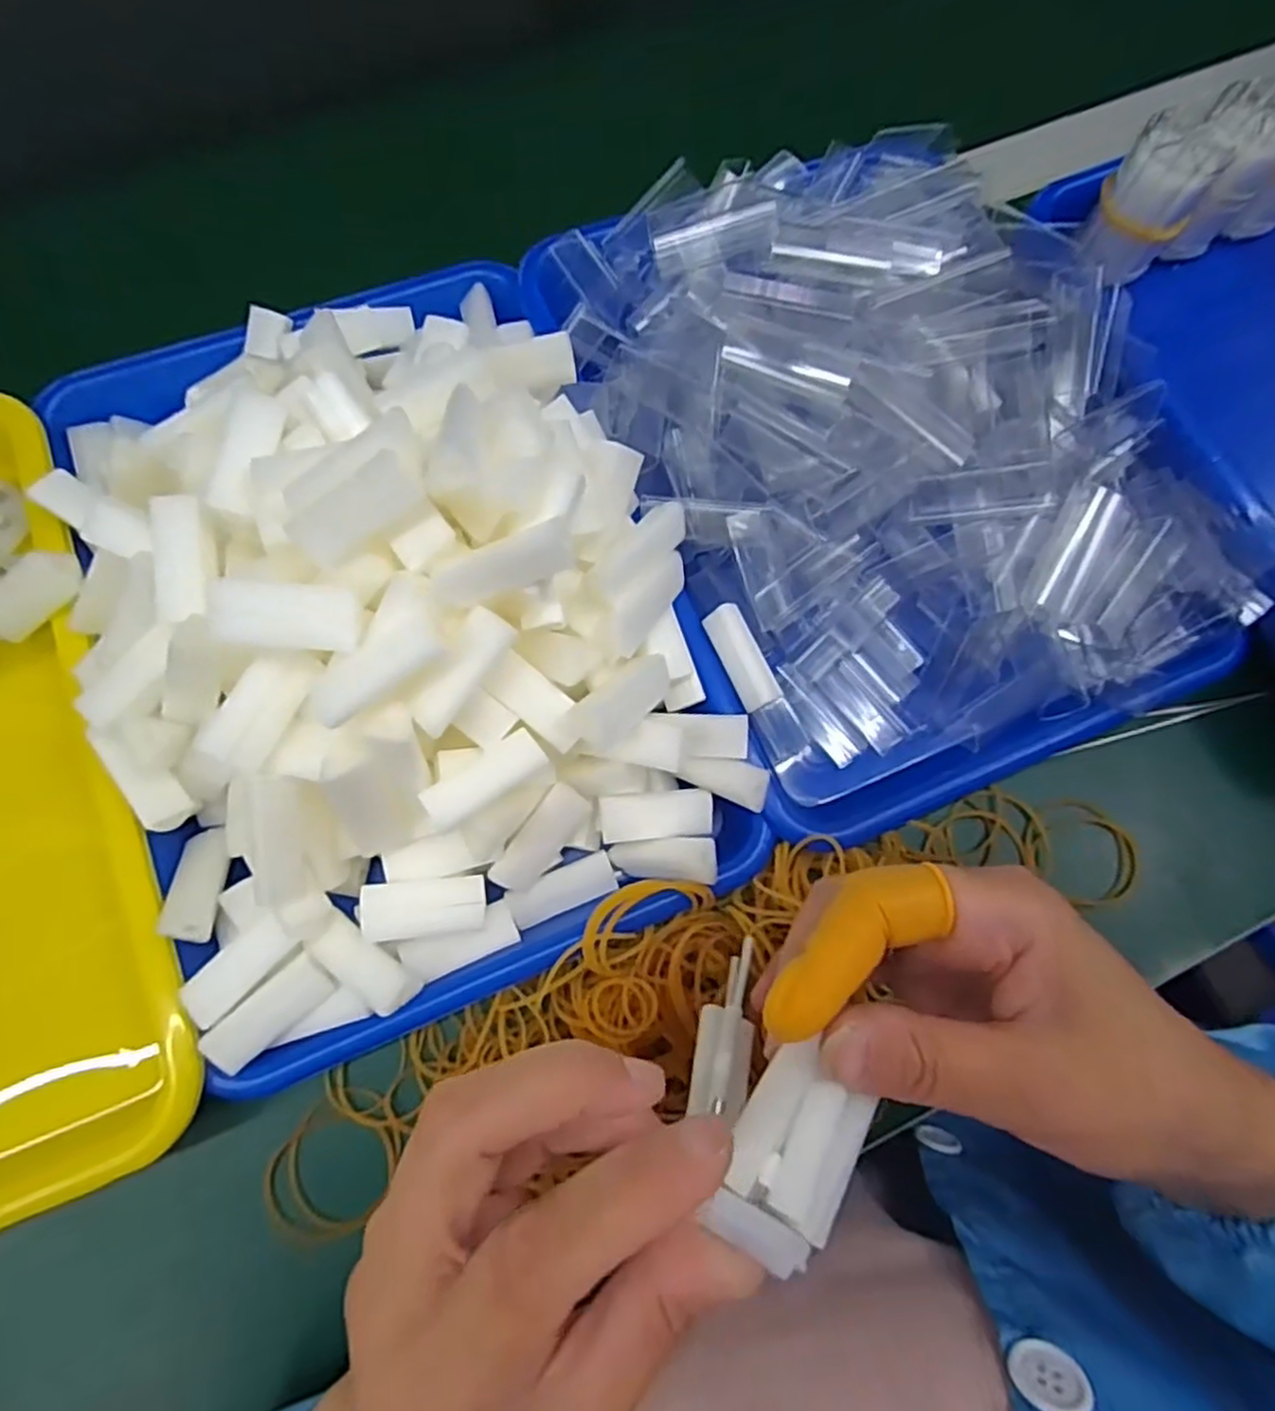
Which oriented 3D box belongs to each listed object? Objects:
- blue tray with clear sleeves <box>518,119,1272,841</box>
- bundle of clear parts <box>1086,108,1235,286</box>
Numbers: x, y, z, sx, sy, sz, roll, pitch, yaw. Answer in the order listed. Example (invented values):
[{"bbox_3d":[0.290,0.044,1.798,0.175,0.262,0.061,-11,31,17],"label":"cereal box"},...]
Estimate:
[{"bbox_3d":[0.114,-0.124,0.341,0.233,0.076,0.310,-22,76,-8],"label":"blue tray with clear sleeves"},{"bbox_3d":[0.243,-0.239,0.350,0.040,0.055,0.036,36,76,8],"label":"bundle of clear parts"}]

